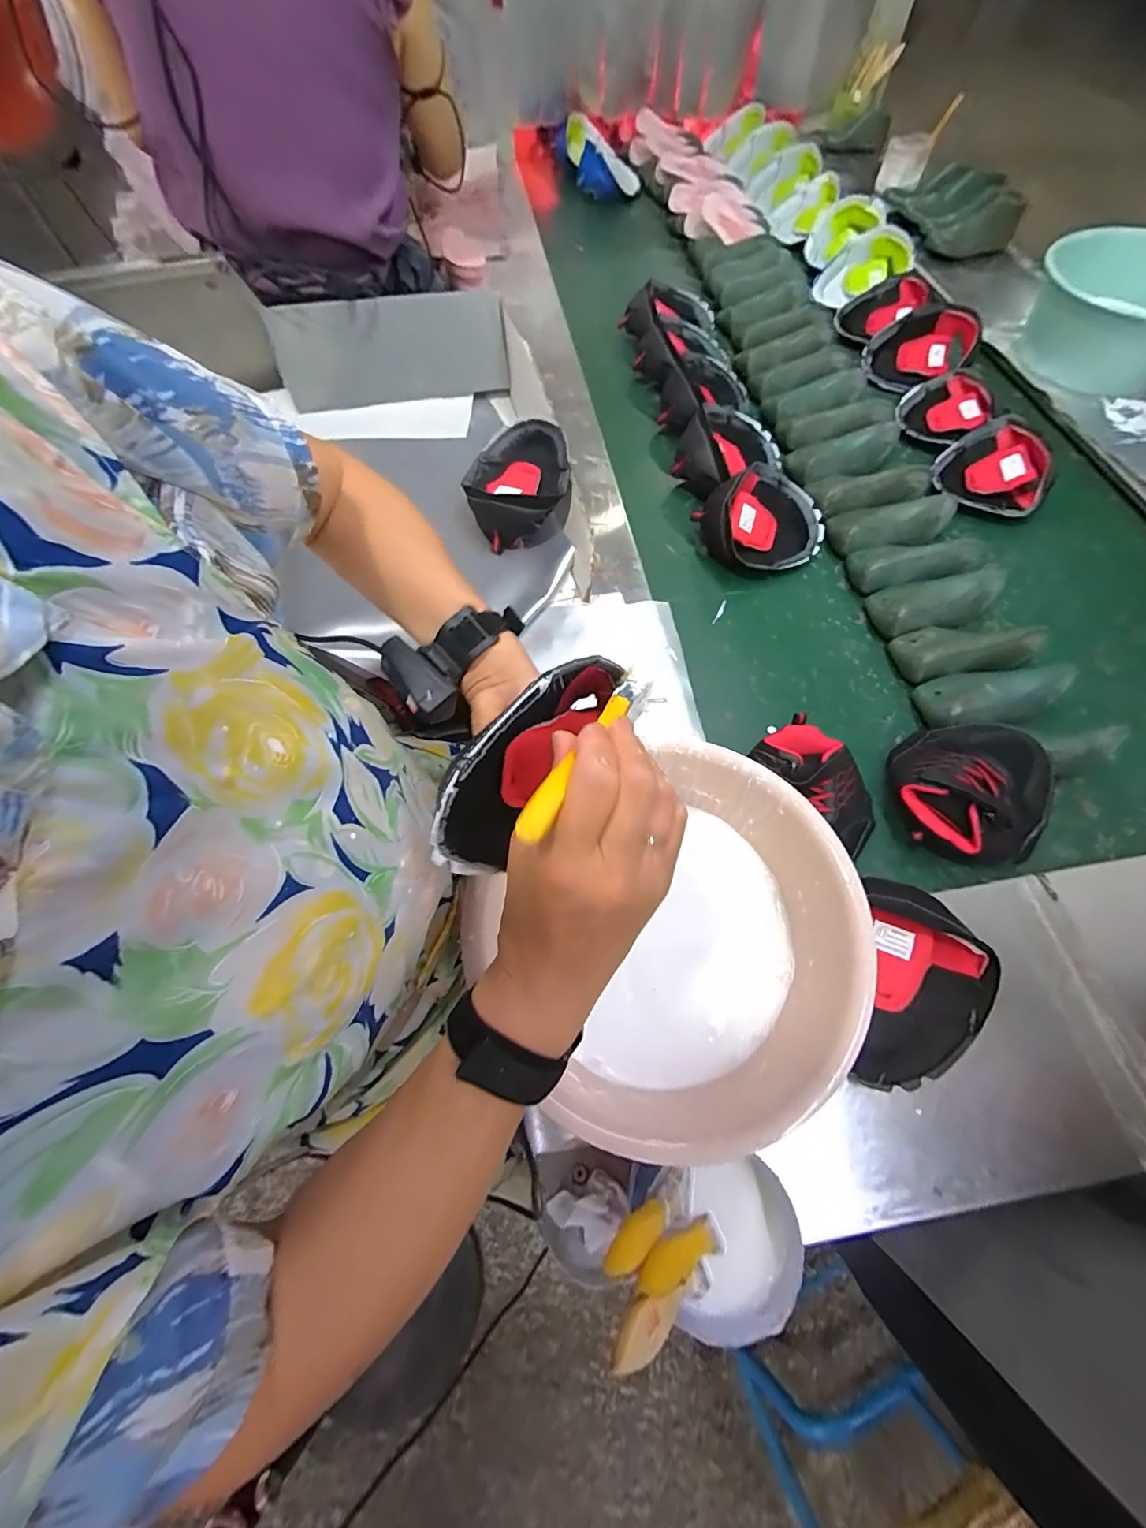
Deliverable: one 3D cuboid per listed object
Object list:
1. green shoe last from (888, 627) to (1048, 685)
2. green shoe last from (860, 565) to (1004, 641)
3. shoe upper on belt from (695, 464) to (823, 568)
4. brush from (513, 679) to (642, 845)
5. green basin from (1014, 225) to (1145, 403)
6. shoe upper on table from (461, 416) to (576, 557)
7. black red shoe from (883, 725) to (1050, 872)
[{"bbox_3d":[0.509,-0.148,0.649,0.168,0.052,0.081,-6,66,0],"label":"green shoe last"},{"bbox_3d":[0.499,-0.219,0.682,0.169,0.048,0.093,-13,66,-3],"label":"green shoe last"},{"bbox_3d":[0.280,-0.359,0.731,0.177,0.080,0.127,2,66,4],"label":"shoe upper on belt"},{"bbox_3d":[0.007,-0.010,0.241,0.011,0.007,0.127,23,44,13],"label":"brush"},{"bbox_3d":[0.969,-0.803,0.884,0.299,0.108,0.299,-1,66,3],"label":"green basin"},{"bbox_3d":[-0.077,-0.397,0.720,0.142,0.080,0.154,-5,66,1],"label":"shoe upper on table"},{"bbox_3d":[0.433,0.030,0.560,0.139,0.080,0.150,18,68,11],"label":"black red shoe"}]

